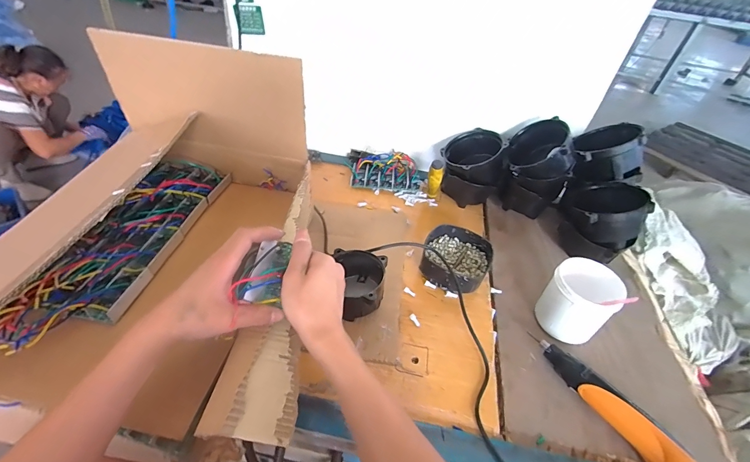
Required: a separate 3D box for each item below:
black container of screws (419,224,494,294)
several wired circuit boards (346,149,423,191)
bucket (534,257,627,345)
[{"bbox_3d":[0.145,0.054,0.634,0.118,0.051,0.130,25,45,19],"label":"black container of screws"},{"bbox_3d":[0.021,-0.152,0.843,0.182,0.047,0.130,7,42,-1],"label":"several wired circuit boards"},{"bbox_3d":[0.320,0.114,0.552,0.095,0.104,0.088,4,42,-4],"label":"bucket"}]

